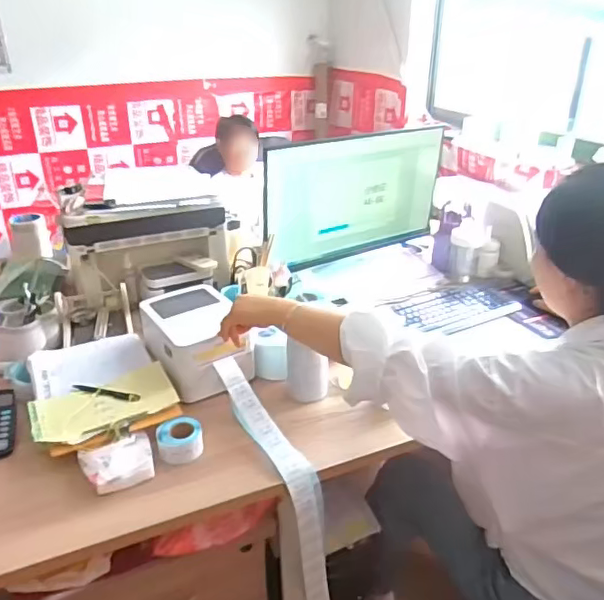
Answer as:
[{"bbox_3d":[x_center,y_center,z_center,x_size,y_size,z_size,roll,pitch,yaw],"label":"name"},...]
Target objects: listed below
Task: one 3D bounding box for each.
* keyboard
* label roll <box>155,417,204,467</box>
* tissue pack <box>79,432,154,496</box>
[{"bbox_3d":[0.345,0.019,1.310,0.280,0.029,0.151,-12,29,-22],"label":"keyboard"},{"bbox_3d":[-0.206,0.235,0.956,0.073,0.049,0.067,0,27,0],"label":"label roll"},{"bbox_3d":[-0.292,0.259,0.903,0.106,0.038,0.087,-12,29,-23],"label":"tissue pack"}]

